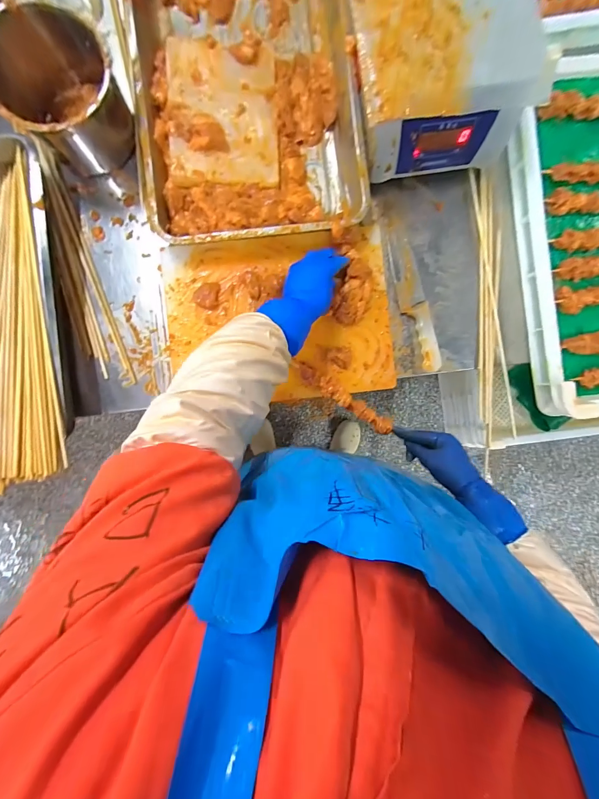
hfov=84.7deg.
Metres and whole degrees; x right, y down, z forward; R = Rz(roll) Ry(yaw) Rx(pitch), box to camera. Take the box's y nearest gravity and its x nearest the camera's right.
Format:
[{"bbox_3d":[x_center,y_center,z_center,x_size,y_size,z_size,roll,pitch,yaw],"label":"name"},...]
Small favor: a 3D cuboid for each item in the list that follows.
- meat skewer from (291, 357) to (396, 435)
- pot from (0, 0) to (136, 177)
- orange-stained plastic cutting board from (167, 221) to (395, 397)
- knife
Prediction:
[{"bbox_3d":[0.069,-0.006,0.543,0.190,0.024,0.031,35,92,7],"label":"meat skewer"},{"bbox_3d":[-0.353,-0.463,0.501,0.165,0.126,0.160,0,92,-3],"label":"pot"},{"bbox_3d":[-0.033,-0.138,0.553,0.374,0.033,0.277,-7,90,0],"label":"orange-stained plastic cutting board"},{"bbox_3d":[0.197,-0.168,0.570,0.045,0.026,0.238,-20,93,-2],"label":"knife"}]

